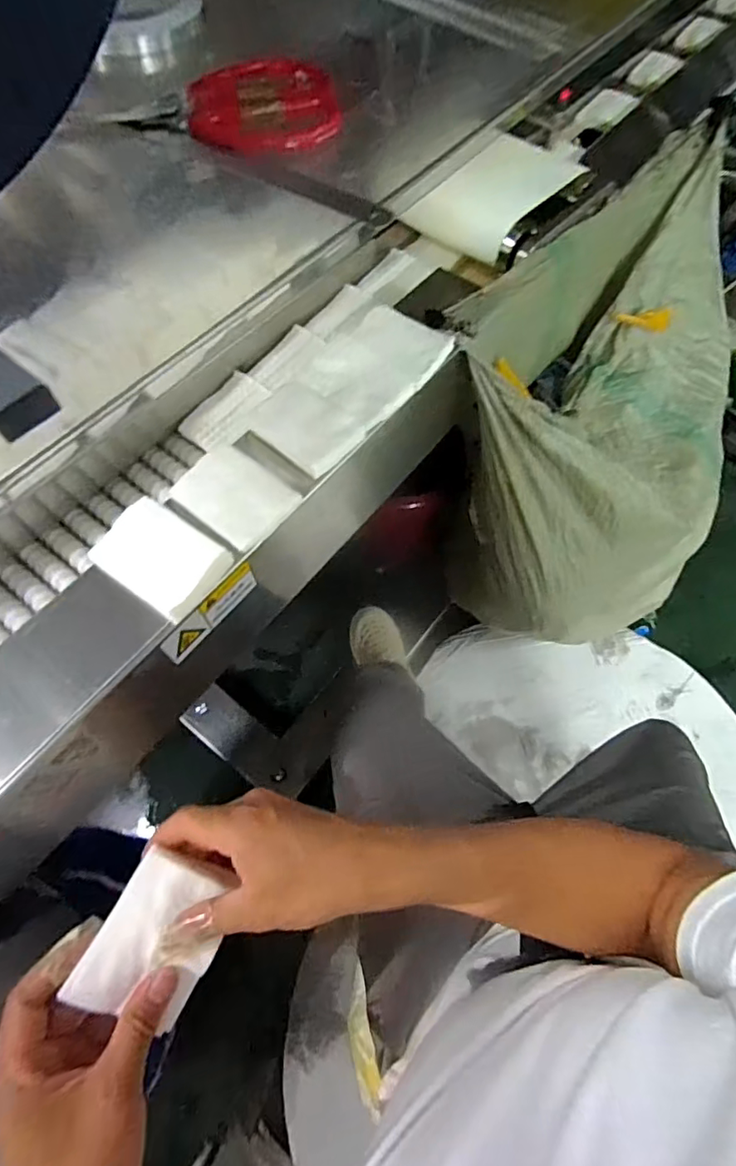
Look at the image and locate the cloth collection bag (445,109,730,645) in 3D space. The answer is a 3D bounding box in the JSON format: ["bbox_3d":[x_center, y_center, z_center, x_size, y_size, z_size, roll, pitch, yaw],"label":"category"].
[{"bbox_3d":[0.464,-0.232,0.991,0.440,0.728,0.659,38,69,15],"label":"cloth collection bag"}]

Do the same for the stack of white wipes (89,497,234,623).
[{"bbox_3d":[-0.177,-0.023,0.456,0.099,0.015,0.073,35,68,14],"label":"stack of white wipes"}]

